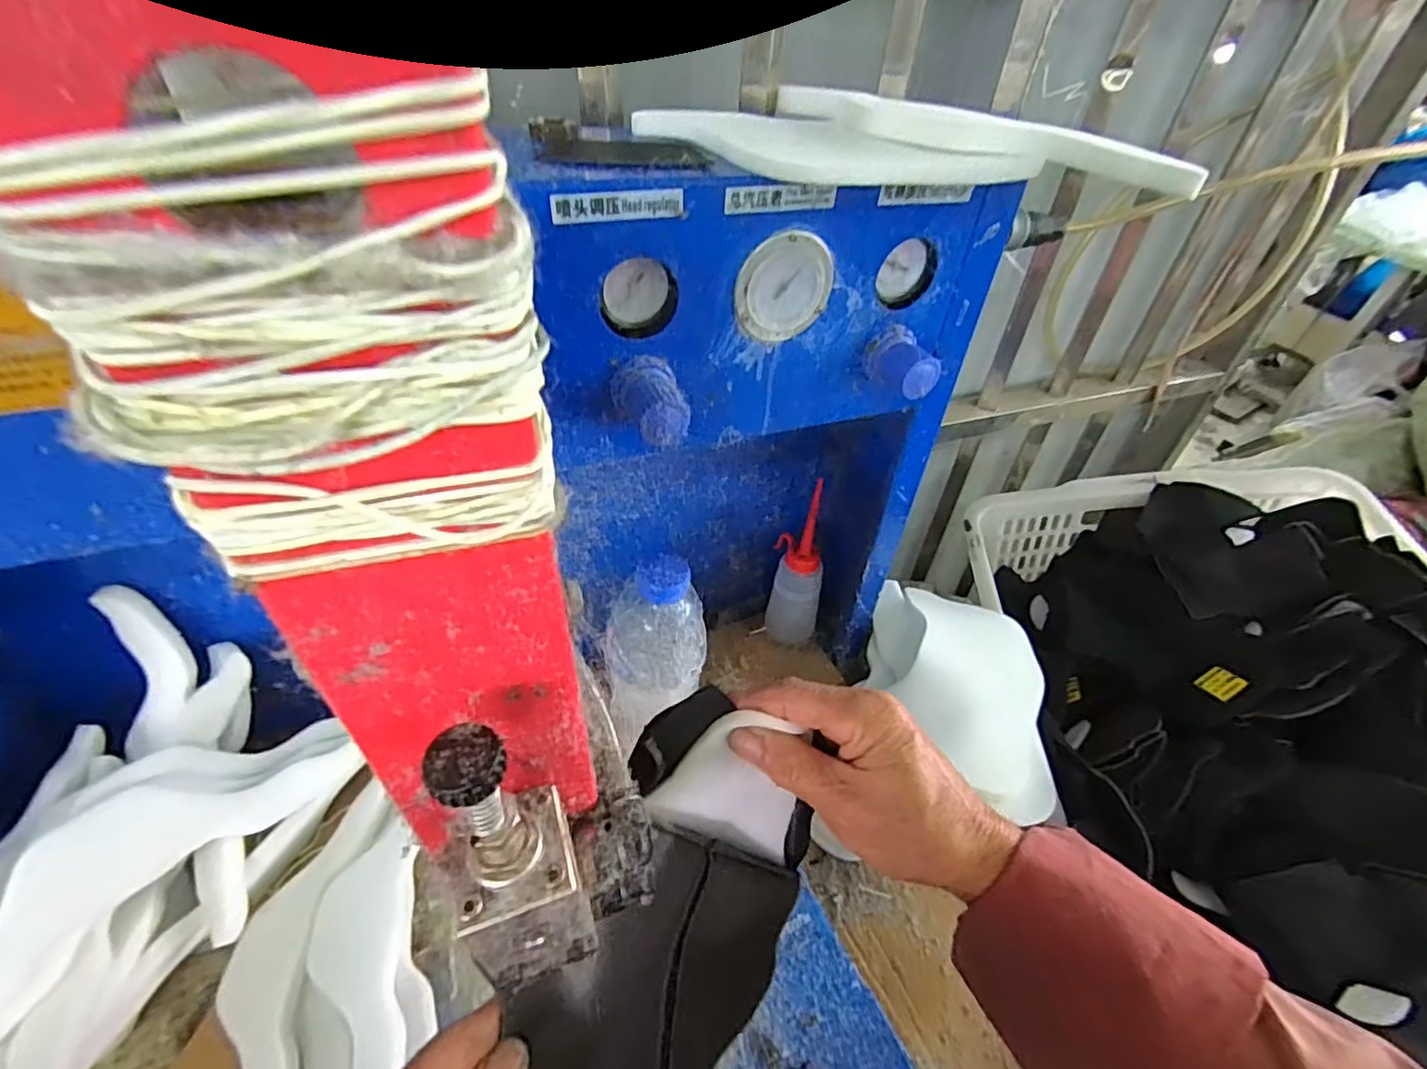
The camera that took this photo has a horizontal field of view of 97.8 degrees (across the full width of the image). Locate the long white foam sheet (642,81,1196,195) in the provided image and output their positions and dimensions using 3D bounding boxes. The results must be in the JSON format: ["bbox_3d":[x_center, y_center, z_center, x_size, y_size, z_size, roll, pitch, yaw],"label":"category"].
[{"bbox_3d":[0.102,-0.201,0.322,0.271,0.032,0.064,3,43,-3],"label":"long white foam sheet"}]

